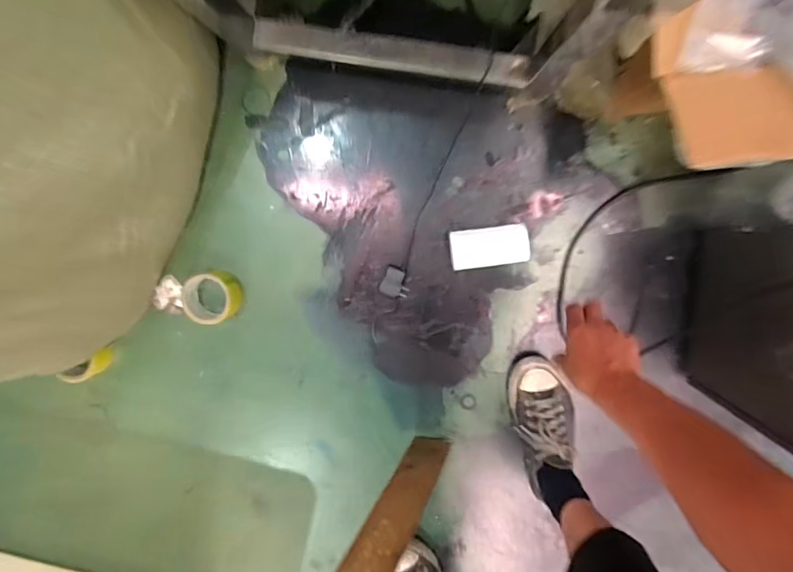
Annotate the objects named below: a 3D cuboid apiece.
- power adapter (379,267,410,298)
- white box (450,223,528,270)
[{"bbox_3d":[0.000,-0.005,0.892,0.049,0.026,0.051,18,99,-1],"label":"power adapter"},{"bbox_3d":[0.159,-0.067,0.852,0.127,0.047,0.066,-7,99,3],"label":"white box"}]

